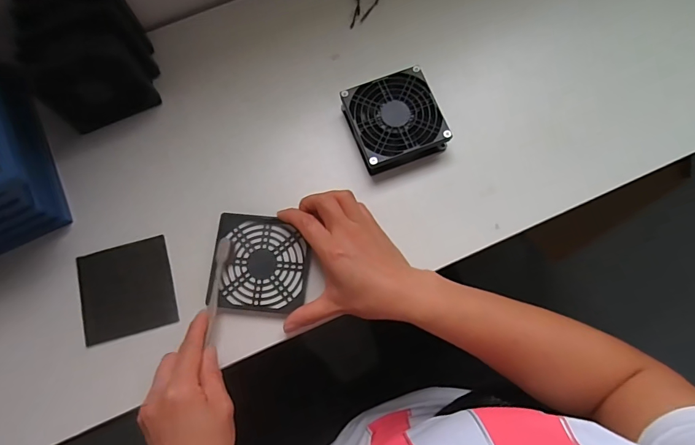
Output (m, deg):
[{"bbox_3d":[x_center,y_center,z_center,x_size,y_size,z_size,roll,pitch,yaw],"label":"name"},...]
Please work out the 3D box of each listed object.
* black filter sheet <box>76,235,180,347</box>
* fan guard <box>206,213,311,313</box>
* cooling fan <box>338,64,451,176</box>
[{"bbox_3d":[-0.227,0.069,0.430,0.094,0.004,0.091,-16,78,-1],"label":"black filter sheet"},{"bbox_3d":[-0.088,0.041,0.428,0.095,0.011,0.095,4,75,2],"label":"fan guard"},{"bbox_3d":[0.049,-0.108,0.457,0.095,0.037,0.094,-21,76,-5],"label":"cooling fan"}]

